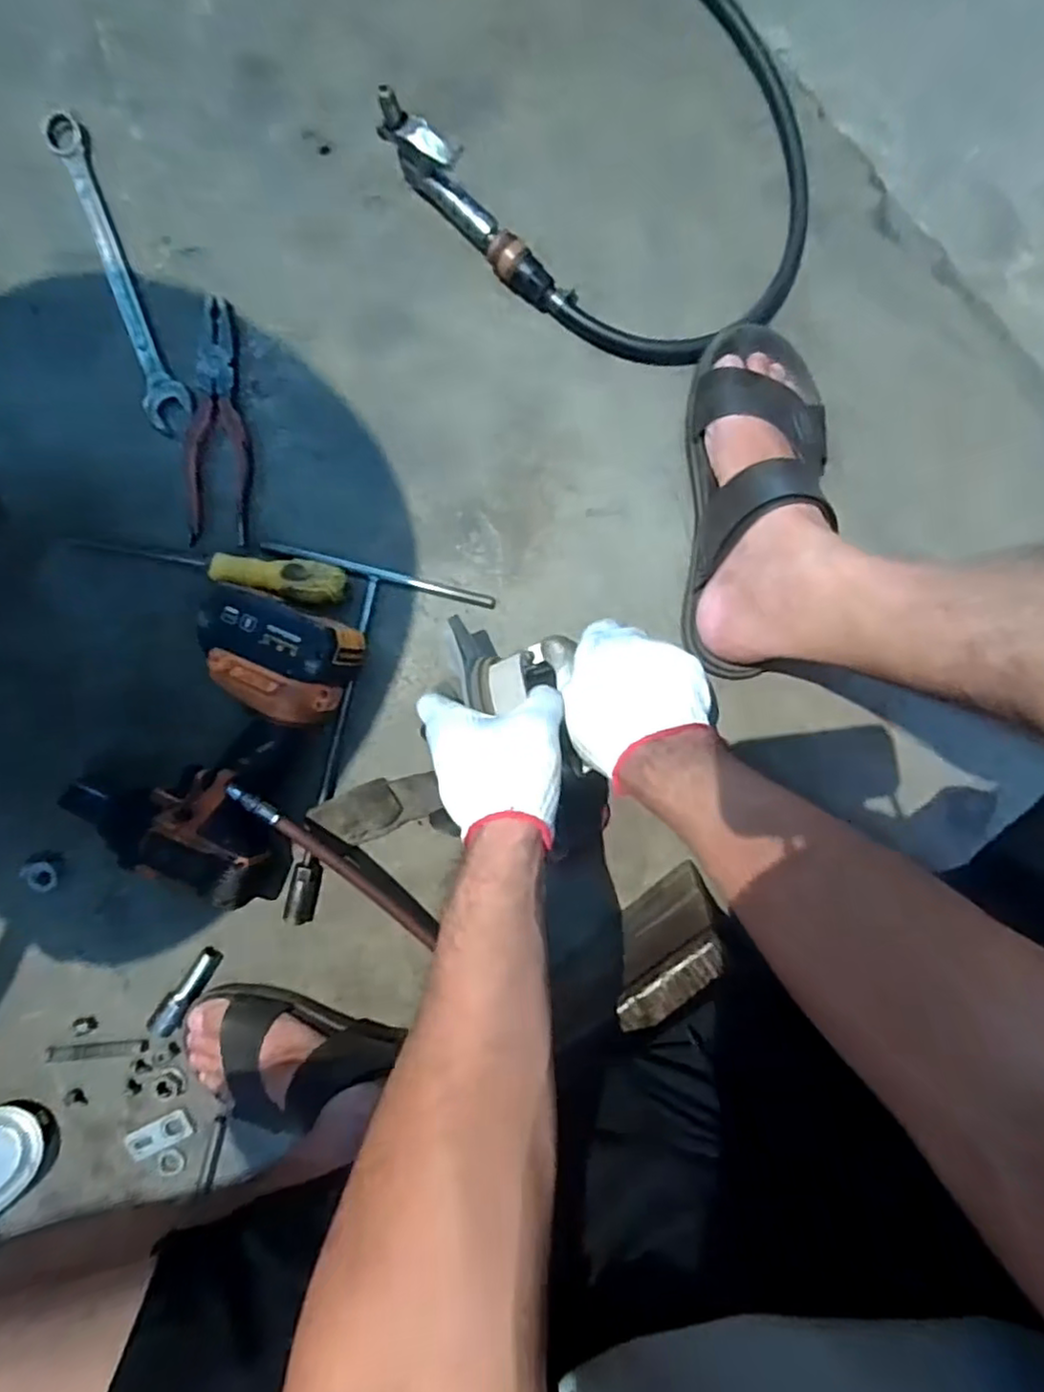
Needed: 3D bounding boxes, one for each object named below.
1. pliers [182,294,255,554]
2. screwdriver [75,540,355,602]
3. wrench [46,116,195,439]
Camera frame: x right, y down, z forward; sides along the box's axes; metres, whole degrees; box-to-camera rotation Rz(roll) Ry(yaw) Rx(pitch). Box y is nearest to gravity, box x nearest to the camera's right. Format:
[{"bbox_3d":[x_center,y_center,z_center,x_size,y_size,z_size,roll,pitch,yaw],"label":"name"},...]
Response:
[{"bbox_3d":[-0.246,-0.220,0.540,0.051,0.014,0.188,0,93,3],"label":"pliers"},{"bbox_3d":[-0.256,-0.104,0.542,0.232,0.034,0.031,9,93,2],"label":"screwdriver"},{"bbox_3d":[-0.326,-0.343,0.542,0.036,0.008,0.261,-19,92,3],"label":"wrench"}]

